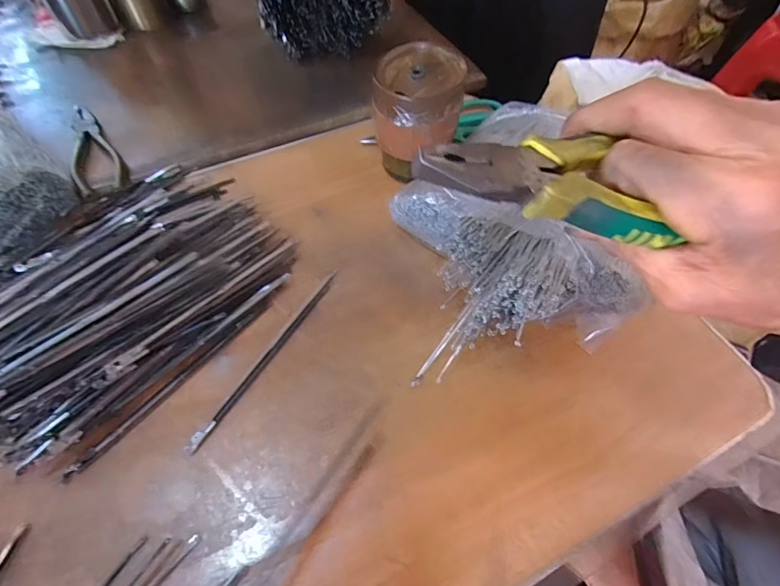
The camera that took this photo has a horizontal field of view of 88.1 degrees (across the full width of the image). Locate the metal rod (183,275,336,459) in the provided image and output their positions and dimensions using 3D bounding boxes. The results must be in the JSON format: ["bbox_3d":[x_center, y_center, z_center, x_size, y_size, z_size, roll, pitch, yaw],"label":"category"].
[{"bbox_3d":[-0.099,0.049,0.337,0.008,0.004,0.184,28,62,14],"label":"metal rod"}]

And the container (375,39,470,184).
[{"bbox_3d":[0.026,-0.173,0.404,0.082,0.104,0.082,1,59,-1],"label":"container"}]

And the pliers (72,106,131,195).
[{"bbox_3d":[-0.326,-0.163,0.438,0.046,0.011,0.163,-27,63,-17],"label":"pliers"}]

